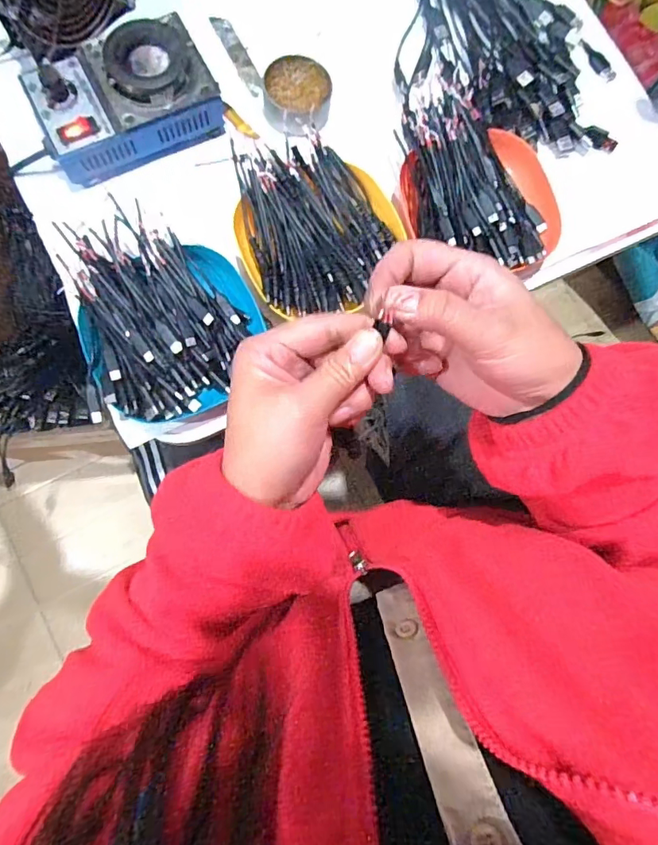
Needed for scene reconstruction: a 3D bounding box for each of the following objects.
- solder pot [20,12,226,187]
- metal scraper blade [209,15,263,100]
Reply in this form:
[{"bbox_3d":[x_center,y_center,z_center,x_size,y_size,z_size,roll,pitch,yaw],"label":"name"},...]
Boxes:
[{"bbox_3d":[-0.179,-0.283,0.429,0.148,0.062,0.098,-31,85,-8],"label":"solder pot"},{"bbox_3d":[-0.087,-0.357,0.477,0.018,0.004,0.101,-26,84,-8],"label":"metal scraper blade"}]

